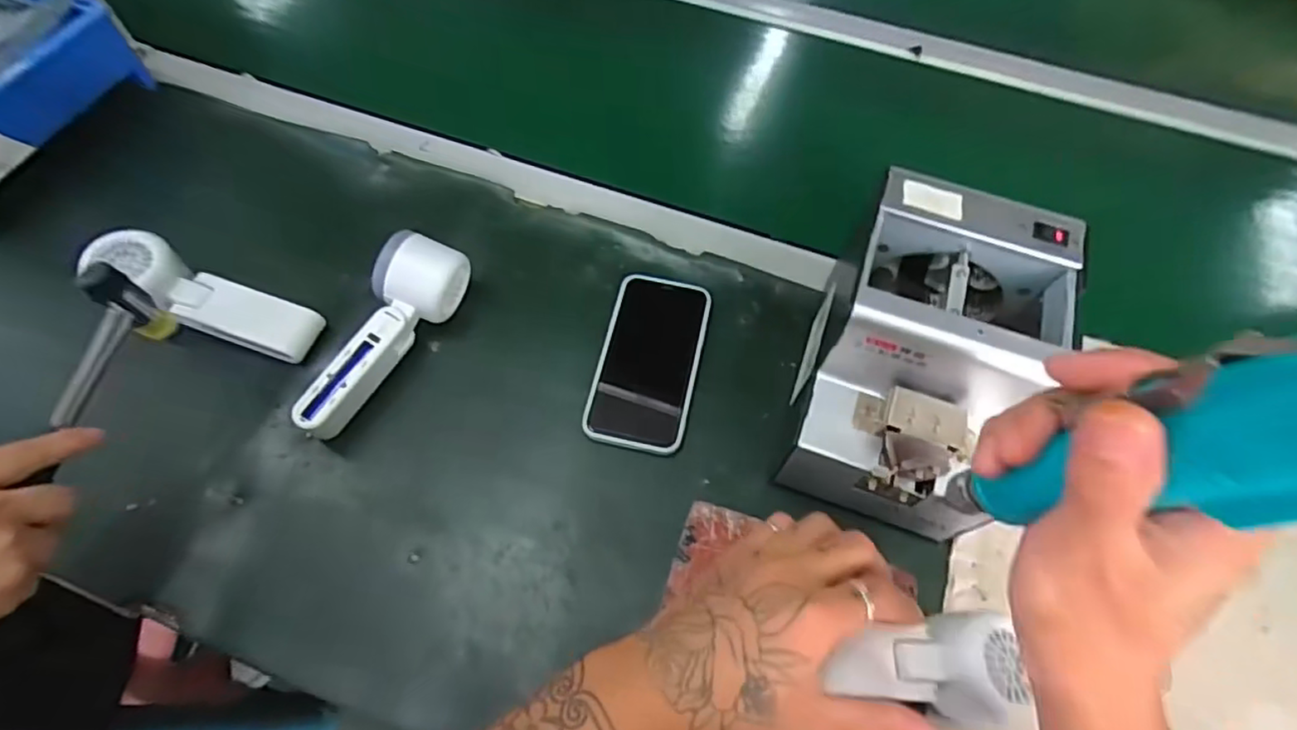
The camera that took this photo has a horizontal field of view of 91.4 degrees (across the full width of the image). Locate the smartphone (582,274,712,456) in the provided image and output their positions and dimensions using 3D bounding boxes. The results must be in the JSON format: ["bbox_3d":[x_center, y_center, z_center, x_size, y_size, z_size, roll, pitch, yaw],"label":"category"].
[{"bbox_3d":[0.001,-0.005,0.490,0.075,0.011,0.146,11,62,5],"label":"smartphone"}]

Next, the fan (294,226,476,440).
[{"bbox_3d":[-0.197,-0.021,0.467,0.045,0.065,0.161,23,63,11],"label":"fan"}]

